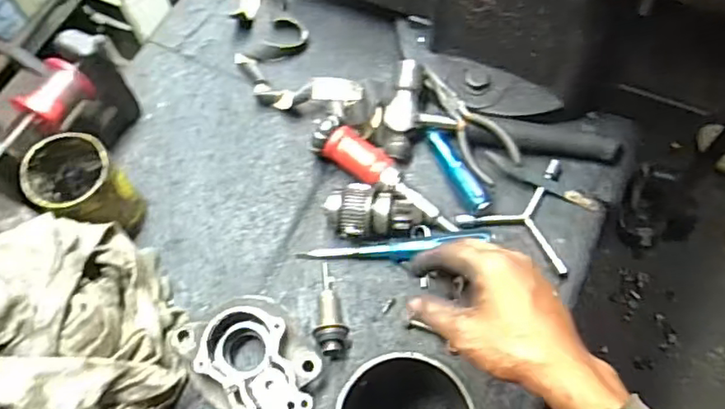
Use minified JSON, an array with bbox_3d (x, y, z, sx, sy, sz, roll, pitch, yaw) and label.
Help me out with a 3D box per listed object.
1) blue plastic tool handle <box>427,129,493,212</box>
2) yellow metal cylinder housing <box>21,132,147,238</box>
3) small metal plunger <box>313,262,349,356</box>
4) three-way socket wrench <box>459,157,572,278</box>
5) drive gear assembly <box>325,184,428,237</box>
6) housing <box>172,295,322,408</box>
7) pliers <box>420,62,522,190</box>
[{"bbox_3d":[0.099,-0.038,0.624,0.021,0.024,0.108,-27,67,-9],"label":"blue plastic tool handle"},{"bbox_3d":[-0.266,-0.009,0.578,0.083,0.118,0.071,29,70,15],"label":"yellow metal cylinder housing"},{"bbox_3d":[-0.032,0.100,0.577,0.030,0.030,0.092,-6,65,1],"label":"small metal plunger"},{"bbox_3d":[0.177,0.001,0.612,0.115,0.012,0.113,29,70,15],"label":"three-way socket wrench"},{"bbox_3d":[0.012,0.008,0.600,0.092,0.047,0.054,-9,65,-1],"label":"drive gear assembly"},{"bbox_3d":[-0.099,0.144,0.535,0.103,0.060,0.136,-33,68,-12],"label":"housing"},{"bbox_3d":[0.106,-0.091,0.627,0.049,0.012,0.149,-44,65,22],"label":"pliers"}]

